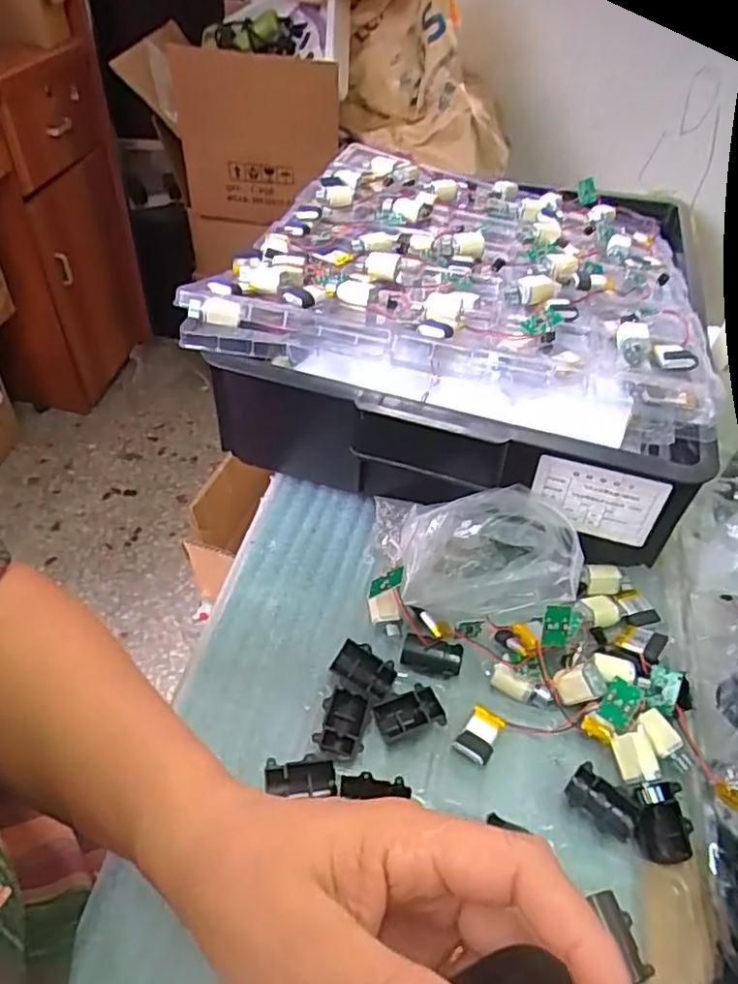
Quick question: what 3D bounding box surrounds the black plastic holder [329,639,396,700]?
[{"bbox_3d":[-0.003,0.109,0.388,0.036,0.013,0.026,26,51,21],"label":"black plastic holder"}]

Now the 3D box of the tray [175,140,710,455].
[{"bbox_3d":[0.092,-0.200,0.539,0.335,0.047,0.404,16,48,9],"label":"tray"}]

